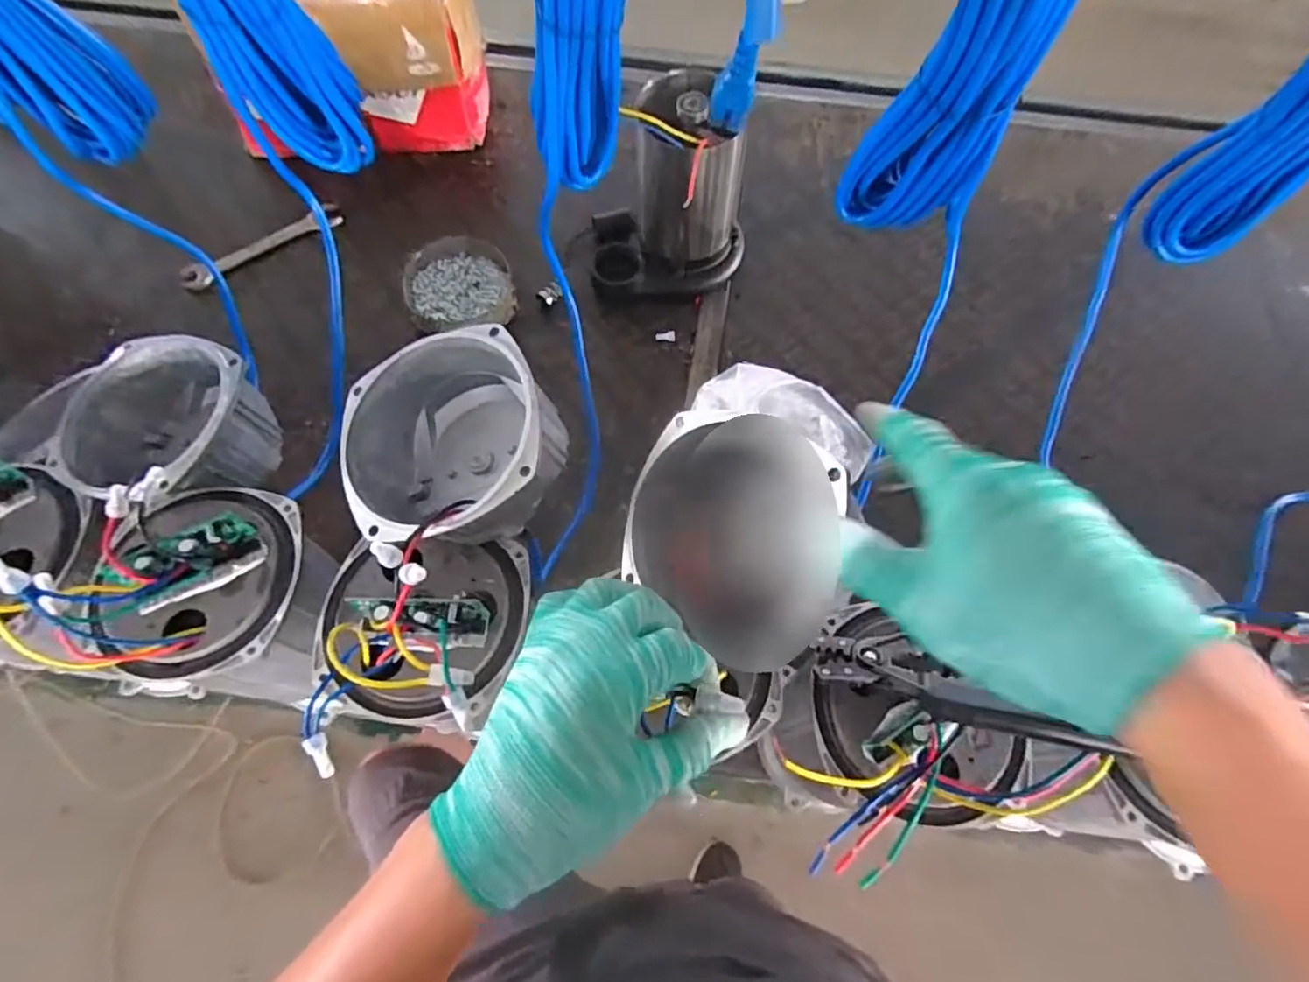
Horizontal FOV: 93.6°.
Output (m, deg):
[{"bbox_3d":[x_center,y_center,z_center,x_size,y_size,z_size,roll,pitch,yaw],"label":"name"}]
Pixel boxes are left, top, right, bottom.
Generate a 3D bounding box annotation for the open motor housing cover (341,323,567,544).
[{"bbox_3d":[-0.123,-0.026,0.415,0.138,0.095,0.138,-32,66,6],"label":"open motor housing cover"}]

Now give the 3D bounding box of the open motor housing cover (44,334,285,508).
[{"bbox_3d":[-0.371,-0.045,0.477,0.131,0.089,0.122,20,66,8],"label":"open motor housing cover"}]

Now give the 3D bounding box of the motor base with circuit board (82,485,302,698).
[{"bbox_3d":[-0.305,0.055,0.401,0.124,0.051,0.137,20,66,8],"label":"motor base with circuit board"}]

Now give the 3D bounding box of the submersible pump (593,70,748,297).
[{"bbox_3d":[0.019,-0.361,0.742,0.193,0.214,0.164,2,64,0],"label":"submersible pump"}]

